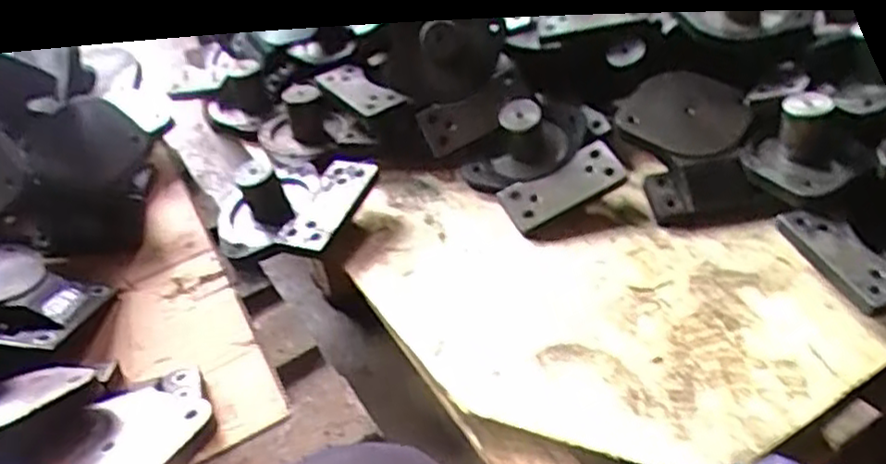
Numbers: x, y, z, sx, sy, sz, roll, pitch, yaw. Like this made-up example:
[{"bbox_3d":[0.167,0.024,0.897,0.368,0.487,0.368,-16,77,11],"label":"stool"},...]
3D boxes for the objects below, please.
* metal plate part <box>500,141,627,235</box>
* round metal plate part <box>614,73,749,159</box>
[{"bbox_3d":[0.136,-0.052,0.809,0.134,0.020,0.056,-28,83,-1],"label":"metal plate part"},{"bbox_3d":[0.277,-0.138,0.828,0.145,0.012,0.121,11,61,1],"label":"round metal plate part"}]

